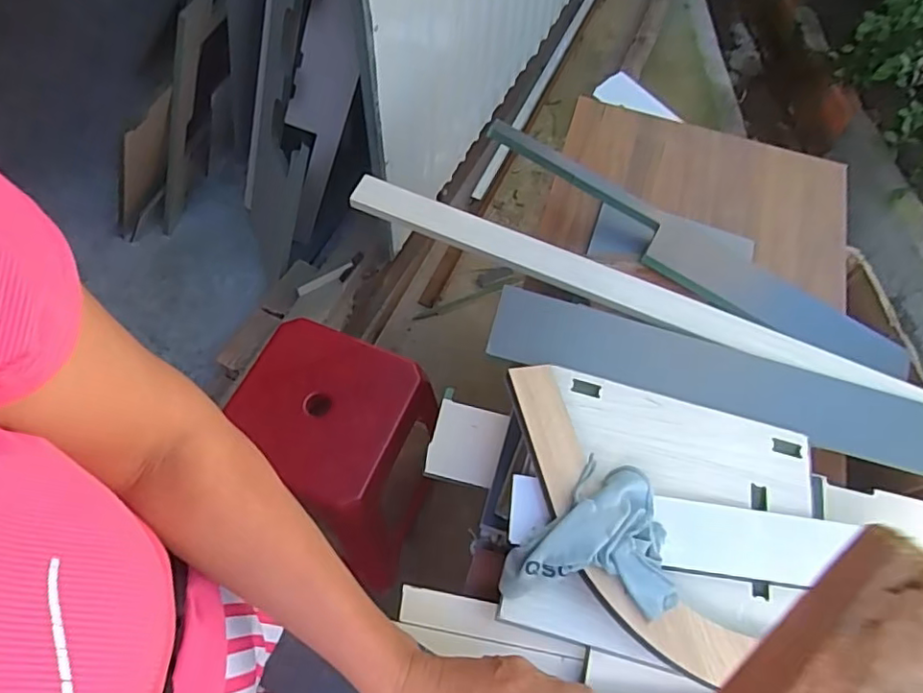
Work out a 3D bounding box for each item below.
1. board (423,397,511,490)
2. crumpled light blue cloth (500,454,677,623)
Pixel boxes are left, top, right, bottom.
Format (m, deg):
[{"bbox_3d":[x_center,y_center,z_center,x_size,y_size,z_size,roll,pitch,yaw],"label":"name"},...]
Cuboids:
[{"bbox_3d":[0.006,0.113,0.690,0.081,0.007,0.089,13,71,8],"label":"board"},{"bbox_3d":[0.123,0.169,0.551,0.152,0.039,0.141,11,61,3],"label":"crumpled light blue cloth"}]

